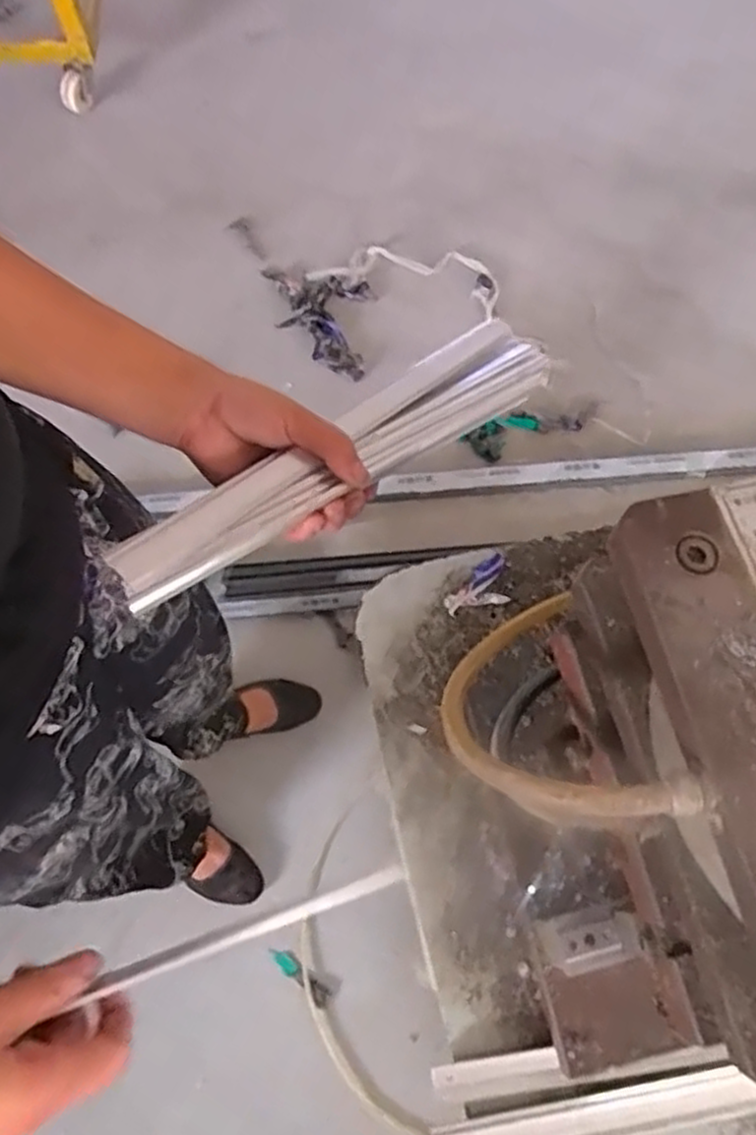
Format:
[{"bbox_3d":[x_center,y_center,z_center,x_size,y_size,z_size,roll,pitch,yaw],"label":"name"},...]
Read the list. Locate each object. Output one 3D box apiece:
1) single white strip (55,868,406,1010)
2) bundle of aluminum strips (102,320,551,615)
[{"bbox_3d":[-0.069,0.197,0.412,0.178,0.009,0.009,-13,68,-19],"label":"single white strip"},{"bbox_3d":[-0.015,-0.080,0.516,0.357,0.032,0.060,-35,71,-26],"label":"bundle of aluminum strips"}]

